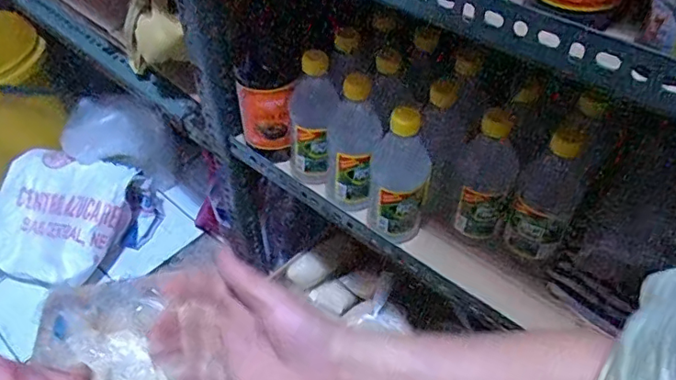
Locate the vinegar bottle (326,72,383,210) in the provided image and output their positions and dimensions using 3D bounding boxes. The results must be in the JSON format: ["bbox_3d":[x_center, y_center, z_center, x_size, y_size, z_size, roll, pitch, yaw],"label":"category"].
[{"bbox_3d":[0.017,-0.054,0.615,0.064,0.166,0.061,0,47,0],"label":"vinegar bottle"}]

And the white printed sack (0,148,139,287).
[{"bbox_3d":[-0.576,0.053,1.074,0.303,0.141,0.236,14,49,13],"label":"white printed sack"}]

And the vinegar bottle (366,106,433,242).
[{"bbox_3d":[0.068,-0.020,0.583,0.064,0.172,0.068,7,48,7],"label":"vinegar bottle"}]

